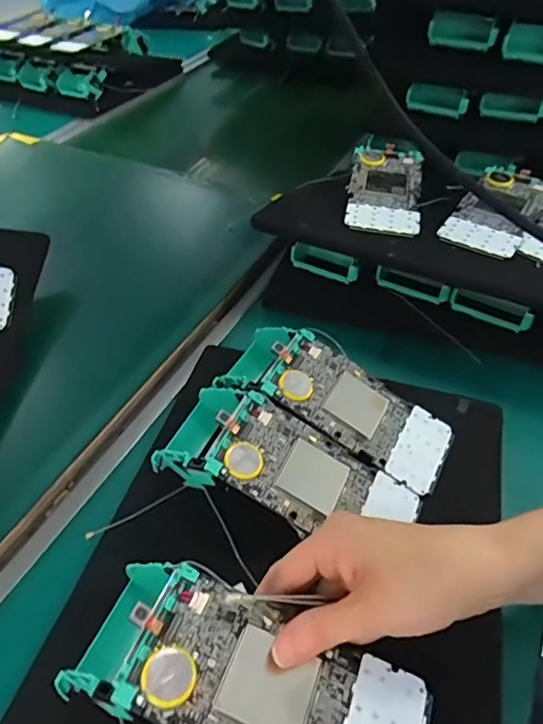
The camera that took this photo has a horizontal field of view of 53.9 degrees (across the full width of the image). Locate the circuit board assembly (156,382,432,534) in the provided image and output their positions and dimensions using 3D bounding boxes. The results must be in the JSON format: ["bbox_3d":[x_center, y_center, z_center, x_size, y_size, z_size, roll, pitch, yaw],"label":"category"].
[{"bbox_3d":[0.007,0.070,0.354,0.170,0.047,0.072,21,50,21],"label":"circuit board assembly"}]

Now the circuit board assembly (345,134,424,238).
[{"bbox_3d":[0.110,-0.172,0.509,0.066,0.014,0.155,7,47,9],"label":"circuit board assembly"}]

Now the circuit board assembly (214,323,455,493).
[{"bbox_3d":[0.045,0.027,0.394,0.171,0.052,0.070,24,51,23],"label":"circuit board assembly"}]

